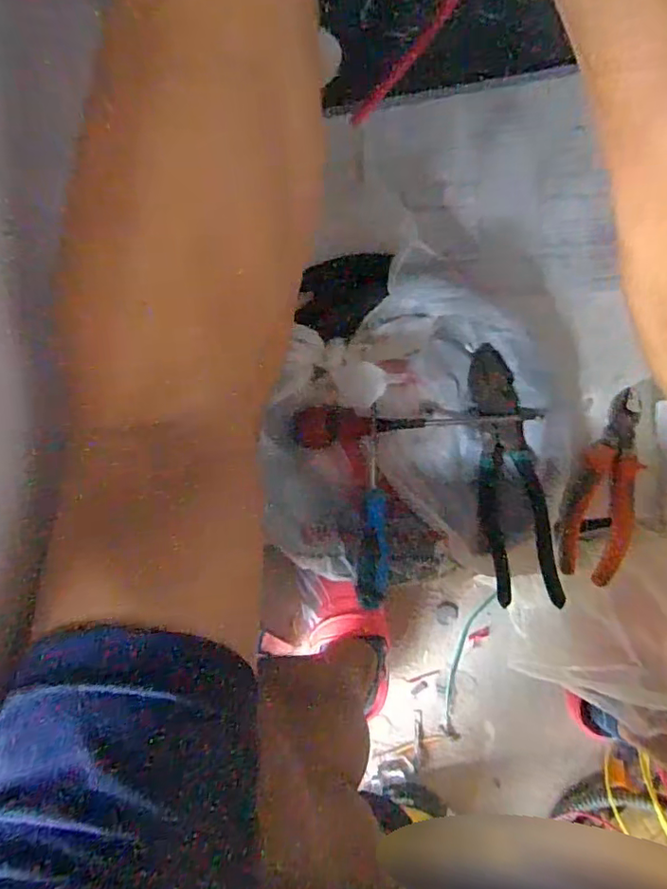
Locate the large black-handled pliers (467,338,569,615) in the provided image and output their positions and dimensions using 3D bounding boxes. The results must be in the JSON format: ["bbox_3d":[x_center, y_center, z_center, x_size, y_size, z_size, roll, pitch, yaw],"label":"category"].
[{"bbox_3d":[0.161,0.028,0.490,0.056,0.025,0.236,-10,94,6],"label":"large black-handled pliers"}]

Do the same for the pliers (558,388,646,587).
[{"bbox_3d":[0.253,0.038,0.498,0.068,0.015,0.178,9,96,4],"label":"pliers"}]

